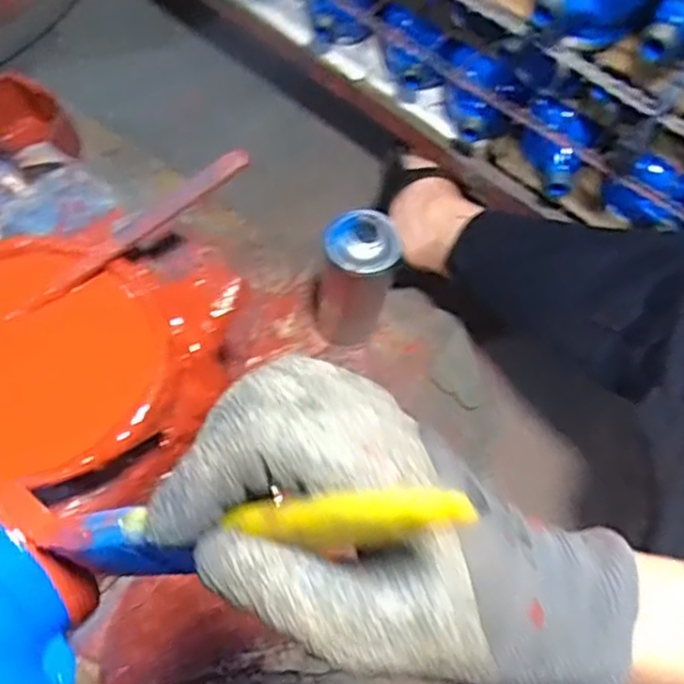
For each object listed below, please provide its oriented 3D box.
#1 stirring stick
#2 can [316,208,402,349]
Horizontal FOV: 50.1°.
[{"bbox_3d":[-0.150,-0.077,0.525,0.198,0.010,0.015,-38,75,-14],"label":"stirring stick"},{"bbox_3d":[0.011,-0.064,0.708,0.069,0.164,0.066,1,69,-2],"label":"can"}]

